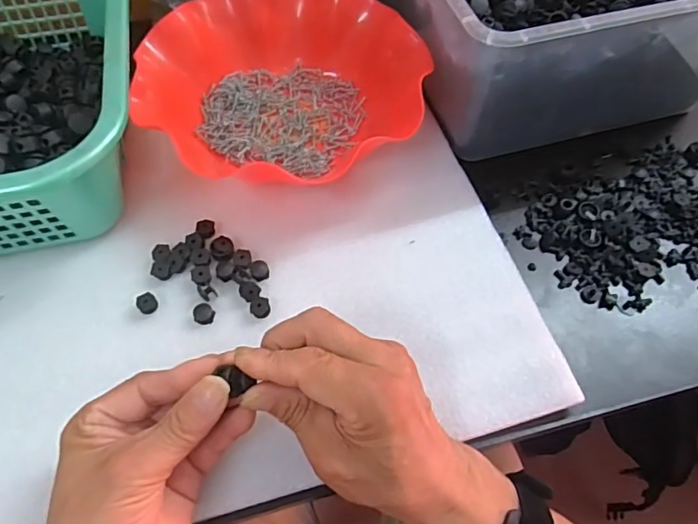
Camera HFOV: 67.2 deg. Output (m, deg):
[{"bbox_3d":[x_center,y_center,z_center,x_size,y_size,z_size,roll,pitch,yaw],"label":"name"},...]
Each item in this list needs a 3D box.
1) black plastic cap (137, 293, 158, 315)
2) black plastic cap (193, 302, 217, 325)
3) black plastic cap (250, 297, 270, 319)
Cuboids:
[{"bbox_3d":[-0.140,0.028,0.364,0.013,0.008,0.015,-35,66,-20],"label":"black plastic cap"},{"bbox_3d":[-0.100,0.035,0.364,0.014,0.008,0.015,1,59,-1],"label":"black plastic cap"},{"bbox_3d":[-0.061,0.031,0.364,0.013,0.007,0.013,1,59,-1],"label":"black plastic cap"}]

